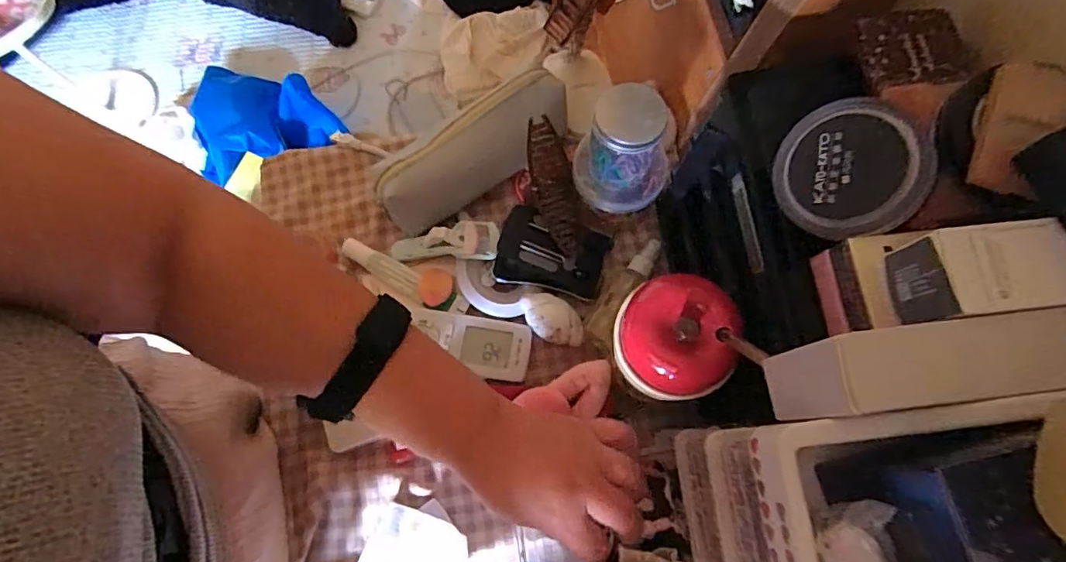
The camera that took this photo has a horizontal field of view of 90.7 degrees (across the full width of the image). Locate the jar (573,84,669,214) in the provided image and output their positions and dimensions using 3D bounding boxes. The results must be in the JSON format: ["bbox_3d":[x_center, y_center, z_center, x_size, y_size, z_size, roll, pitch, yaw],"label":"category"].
[{"bbox_3d":[0.075,-0.107,0.436,0.081,0.102,0.064,15,73,7],"label":"jar"}]

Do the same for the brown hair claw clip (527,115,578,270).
[{"bbox_3d":[0.021,-0.079,0.480,0.035,0.025,0.130,-13,94,-2],"label":"brown hair claw clip"}]

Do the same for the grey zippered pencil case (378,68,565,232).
[{"bbox_3d":[-0.052,-0.119,0.492,0.194,0.057,0.055,-38,74,-10],"label":"grey zippered pencil case"}]

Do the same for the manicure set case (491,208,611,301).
[{"bbox_3d":[0.018,-0.025,0.484,0.095,0.021,0.068,14,73,7],"label":"manicure set case"}]

